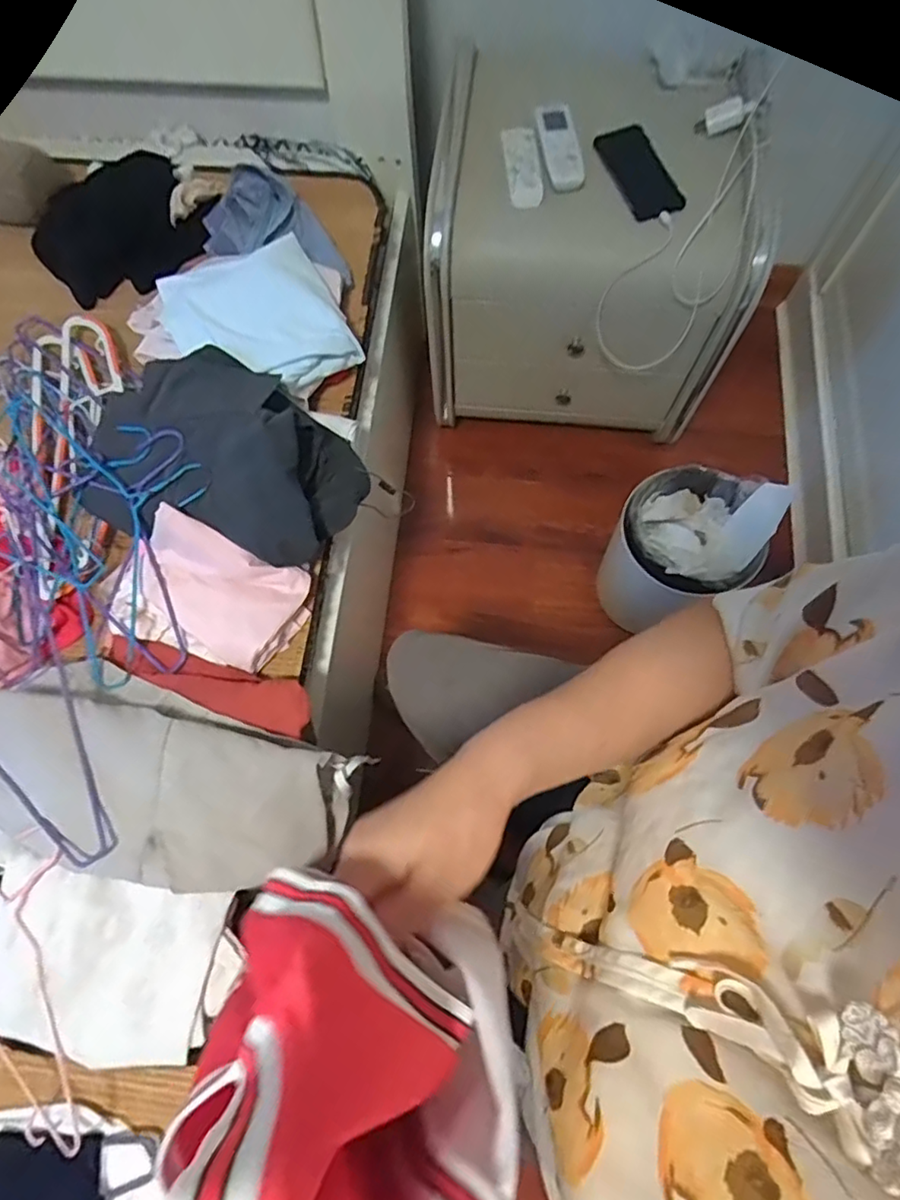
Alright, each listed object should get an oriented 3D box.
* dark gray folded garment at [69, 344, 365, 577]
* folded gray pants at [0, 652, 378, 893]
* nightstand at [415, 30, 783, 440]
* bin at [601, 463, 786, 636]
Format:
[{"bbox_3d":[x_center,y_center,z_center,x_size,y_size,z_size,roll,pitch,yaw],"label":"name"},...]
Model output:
[{"bbox_3d":[-0.286,-0.179,0.709,0.358,0.098,0.239,26,74,10],"label":"dark gray folded garment"},{"bbox_3d":[-0.295,0.174,0.588,0.365,0.062,0.171,15,72,6],"label":"folded gray pants"},{"bbox_3d":[0.251,-0.634,1.136,0.539,0.443,0.490,6,71,3],"label":"nightstand"},{"bbox_3d":[0.379,-0.074,1.038,0.206,0.294,0.197,24,73,9],"label":"bin"}]

